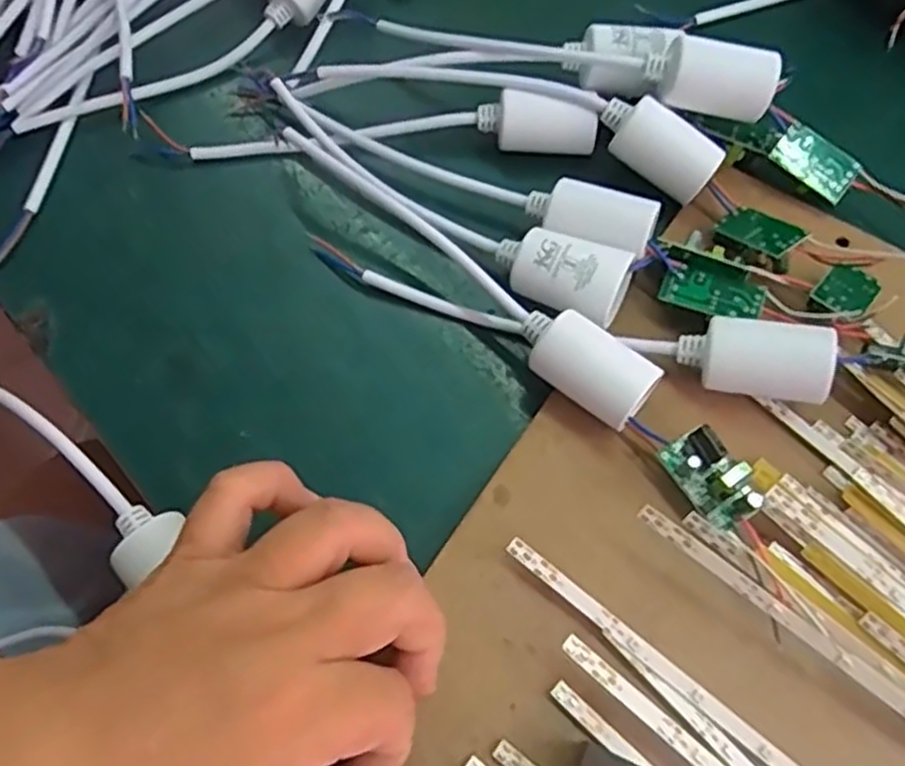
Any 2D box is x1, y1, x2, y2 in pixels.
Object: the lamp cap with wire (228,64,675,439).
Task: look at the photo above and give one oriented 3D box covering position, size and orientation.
[{"bbox_3d":[-0.008,-0.072,0.314,0.032,0.033,0.235,-36,69,-14],"label":"lamp cap with wire"}]

